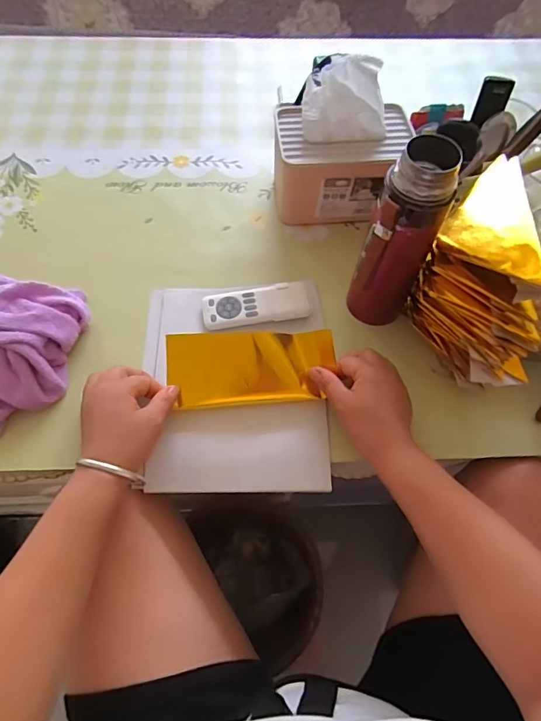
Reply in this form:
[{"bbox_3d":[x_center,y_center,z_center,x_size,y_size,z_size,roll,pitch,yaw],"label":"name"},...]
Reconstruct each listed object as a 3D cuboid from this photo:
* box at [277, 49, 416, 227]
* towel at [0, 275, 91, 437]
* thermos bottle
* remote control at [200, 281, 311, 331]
[{"bbox_3d":[0.089,-0.263,0.568,0.166,0.160,0.116,-1,64,-3],"label":"box"},{"bbox_3d":[-0.292,-0.030,0.492,0.180,0.064,0.204,-29,68,-15],"label":"towel"},{"bbox_3d":[0.127,-0.109,0.450,0.064,0.220,0.053,24,66,10],"label":"thermos bottle"},{"bbox_3d":[-0.016,-0.066,0.536,0.125,0.009,0.046,-9,64,-6],"label":"remote control"}]

